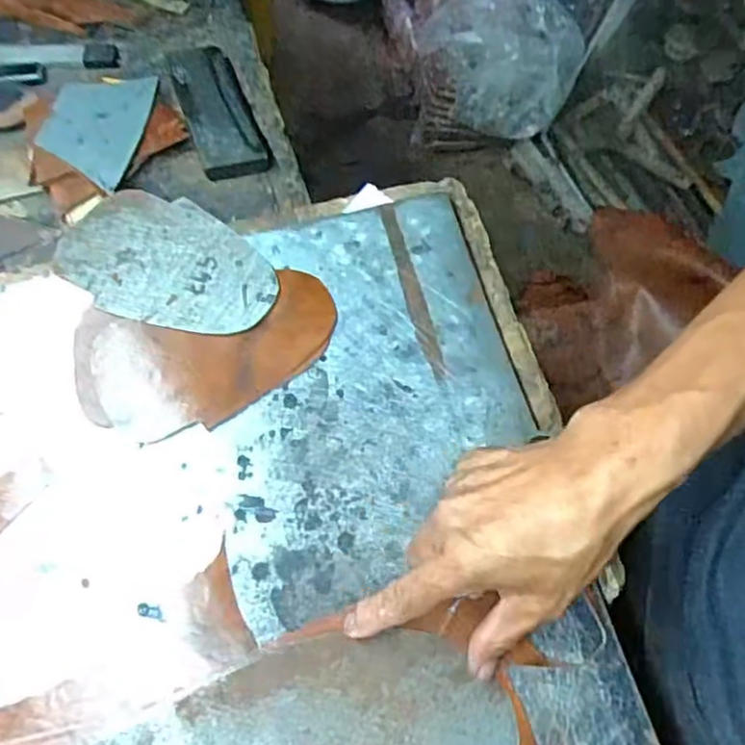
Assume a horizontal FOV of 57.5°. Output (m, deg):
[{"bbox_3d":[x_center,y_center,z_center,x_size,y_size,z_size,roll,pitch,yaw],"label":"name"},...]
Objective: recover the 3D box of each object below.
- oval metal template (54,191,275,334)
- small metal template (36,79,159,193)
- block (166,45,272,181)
[{"bbox_3d":[-0.144,-0.077,0.477,0.159,0.009,0.096,32,63,10],"label":"oval metal template"},{"bbox_3d":[-0.220,-0.201,0.542,0.068,0.008,0.123,13,59,-8],"label":"small metal template"},{"bbox_3d":[-0.134,-0.226,0.580,0.055,0.015,0.159,-17,65,-15],"label":"block"}]

